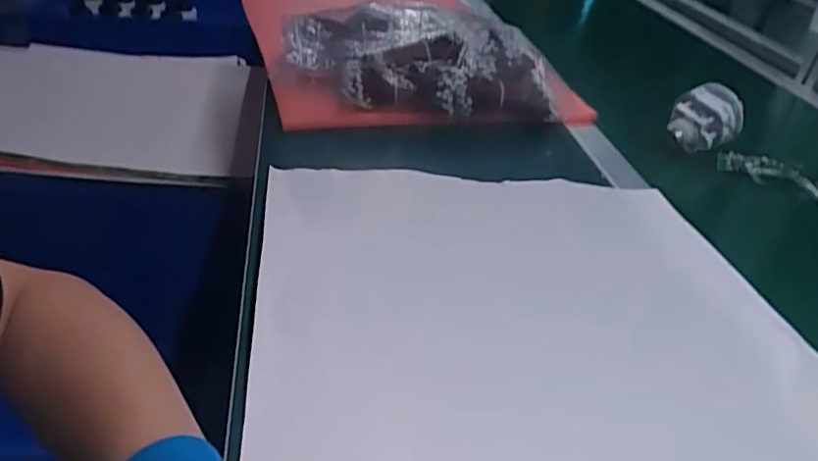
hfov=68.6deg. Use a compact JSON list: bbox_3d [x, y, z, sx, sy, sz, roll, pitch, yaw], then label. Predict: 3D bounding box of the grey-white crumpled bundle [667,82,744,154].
[{"bbox_3d":[0.347,-0.129,0.698,0.070,0.067,0.068,26,39,25],"label":"grey-white crumpled bundle"}]

